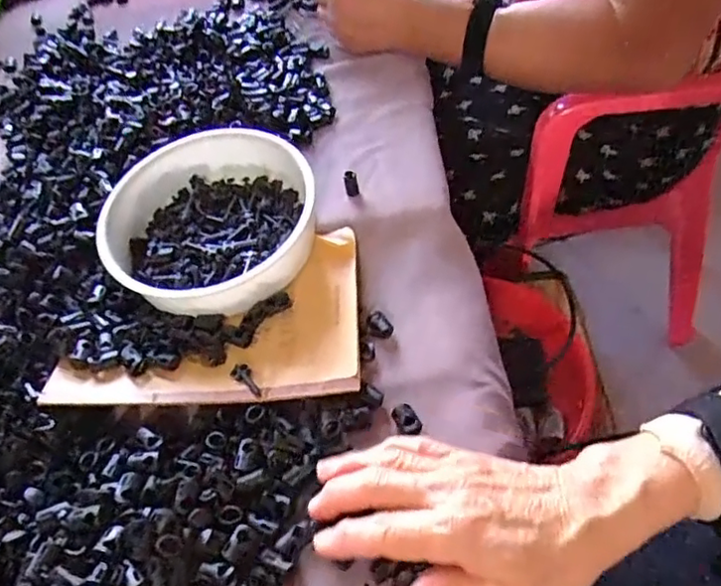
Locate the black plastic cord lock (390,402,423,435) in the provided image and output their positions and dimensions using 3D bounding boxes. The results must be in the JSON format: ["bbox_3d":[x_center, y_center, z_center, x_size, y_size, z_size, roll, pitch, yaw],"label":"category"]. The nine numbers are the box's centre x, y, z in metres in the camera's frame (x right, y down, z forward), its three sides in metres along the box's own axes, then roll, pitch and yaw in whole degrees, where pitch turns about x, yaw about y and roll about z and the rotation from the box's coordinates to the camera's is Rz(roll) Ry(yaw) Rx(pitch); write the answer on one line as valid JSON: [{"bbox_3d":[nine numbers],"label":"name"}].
[{"bbox_3d":[0.028,0.080,0.382,0.015,0.008,0.021,-24,51,-10],"label":"black plastic cord lock"}]

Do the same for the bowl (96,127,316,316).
[{"bbox_3d":[-0.115,-0.057,0.466,0.162,0.044,0.158,-5,50,6],"label":"bowl"}]

